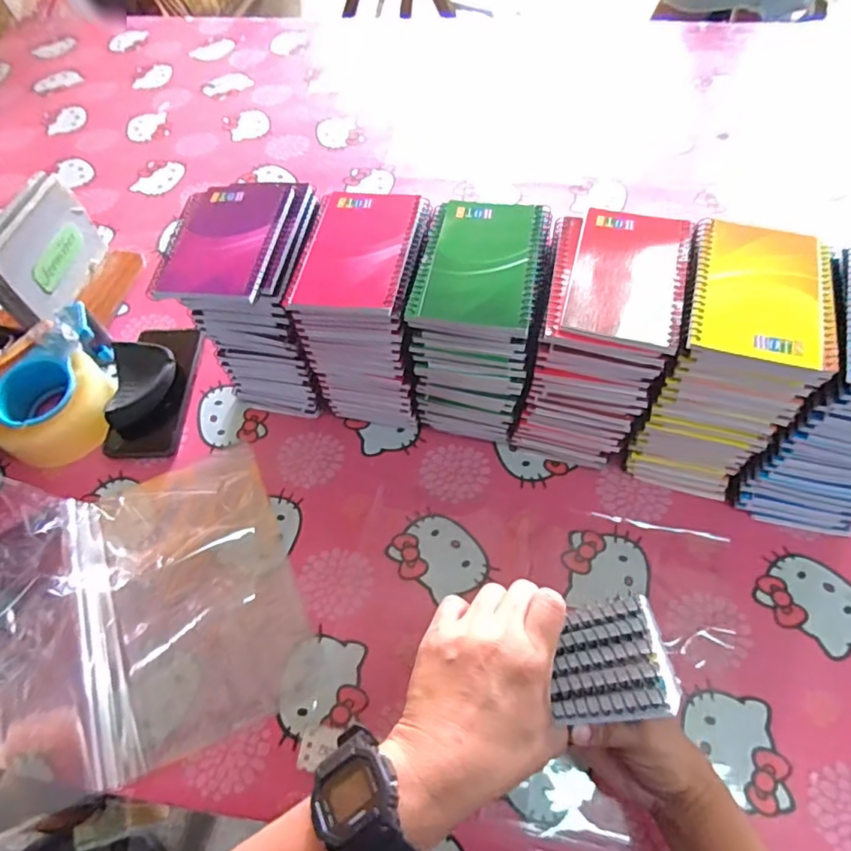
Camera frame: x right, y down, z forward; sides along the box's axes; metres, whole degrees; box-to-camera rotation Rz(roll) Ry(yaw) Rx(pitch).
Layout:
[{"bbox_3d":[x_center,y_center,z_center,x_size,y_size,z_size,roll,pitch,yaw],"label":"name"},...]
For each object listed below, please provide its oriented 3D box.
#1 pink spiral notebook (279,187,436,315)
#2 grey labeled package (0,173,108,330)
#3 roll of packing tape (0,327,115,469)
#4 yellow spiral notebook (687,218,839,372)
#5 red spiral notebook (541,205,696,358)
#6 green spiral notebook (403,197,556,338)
[{"bbox_3d":[-0.053,-0.144,0.450,0.091,0.013,0.127,8,61,9],"label":"pink spiral notebook"},{"bbox_3d":[-0.446,-0.199,0.653,0.034,0.128,0.151,8,61,9],"label":"grey labeled package"},{"bbox_3d":[-0.394,-0.024,0.581,0.120,0.066,0.117,-2,60,3],"label":"roll of packing tape"},{"bbox_3d":[0.241,-0.096,0.393,0.094,0.007,0.121,14,62,12],"label":"yellow spiral notebook"},{"bbox_3d":[0.146,-0.116,0.422,0.098,0.010,0.128,10,61,10],"label":"red spiral notebook"},{"bbox_3d":[0.043,-0.129,0.437,0.094,0.011,0.127,8,61,9],"label":"green spiral notebook"}]

